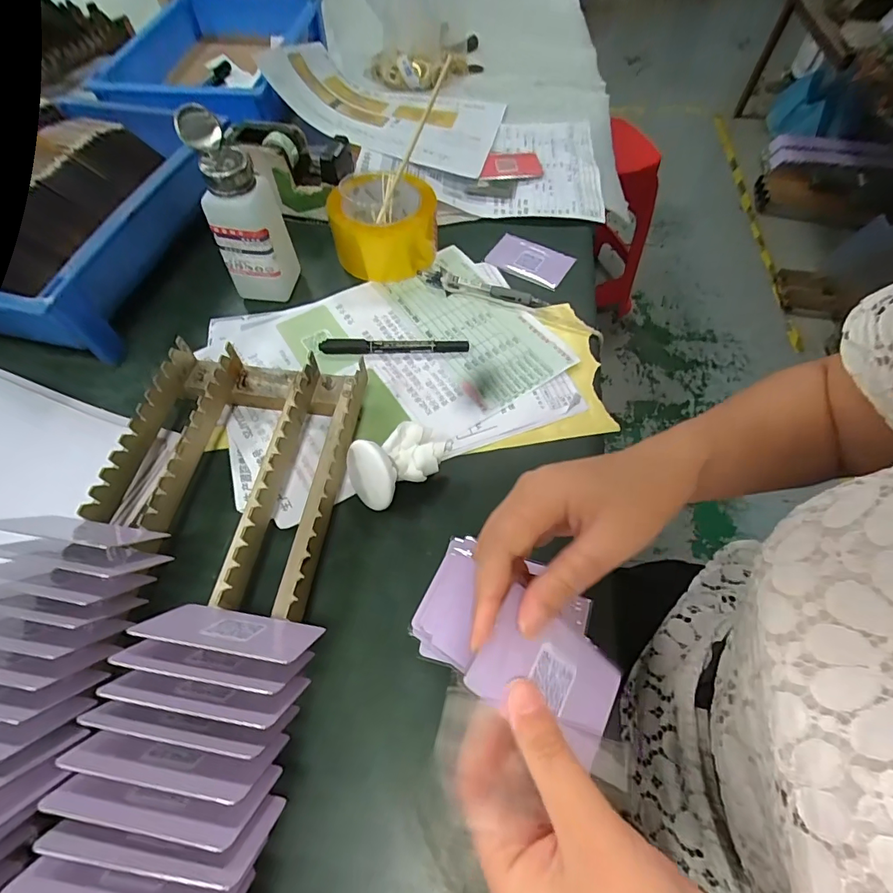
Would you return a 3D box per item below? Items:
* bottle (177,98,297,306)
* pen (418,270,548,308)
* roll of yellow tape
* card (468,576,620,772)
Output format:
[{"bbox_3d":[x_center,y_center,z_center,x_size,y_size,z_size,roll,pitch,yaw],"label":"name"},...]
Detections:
[{"bbox_3d":[-0.181,-0.206,0.416,0.062,0.145,0.066,-18,61,-11],"label":"bottle"},{"bbox_3d":[0.035,-0.160,0.468,0.132,0.012,0.017,17,61,9],"label":"pen"},{"bbox_3d":[-0.061,-0.233,0.476,0.093,0.073,0.089,0,59,-1],"label":"roll of yellow tape"},{"bbox_3d":[0.052,0.112,0.227,0.079,0.008,0.052,39,57,-7],"label":"card"}]

